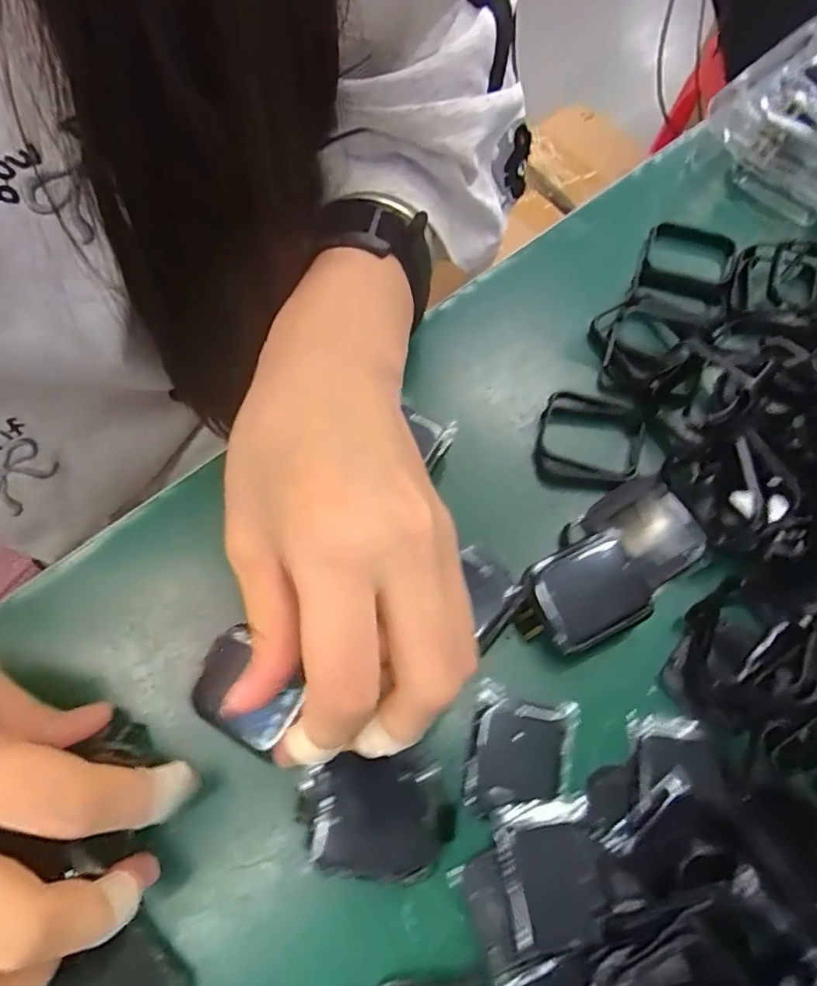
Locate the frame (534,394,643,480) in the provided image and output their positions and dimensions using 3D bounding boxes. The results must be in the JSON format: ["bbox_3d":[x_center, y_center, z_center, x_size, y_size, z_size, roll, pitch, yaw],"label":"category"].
[{"bbox_3d":[0.080,-0.024,0.264,0.046,0.012,0.041,10,67,5],"label":"frame"}]

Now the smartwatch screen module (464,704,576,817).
[{"bbox_3d":[0.040,0.094,0.214,0.037,0.005,0.035,4,66,2],"label":"smartwatch screen module"}]

